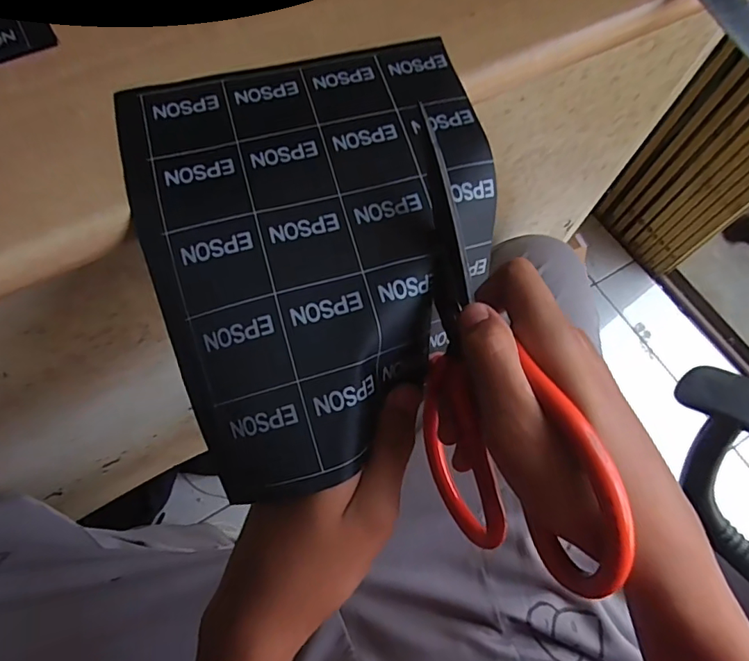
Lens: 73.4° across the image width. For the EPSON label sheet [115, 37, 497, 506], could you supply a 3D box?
[{"bbox_3d":[-0.018,-0.040,0.246,0.163,0.045,0.198,-15,70,-9],"label":"EPSON label sheet"}]

